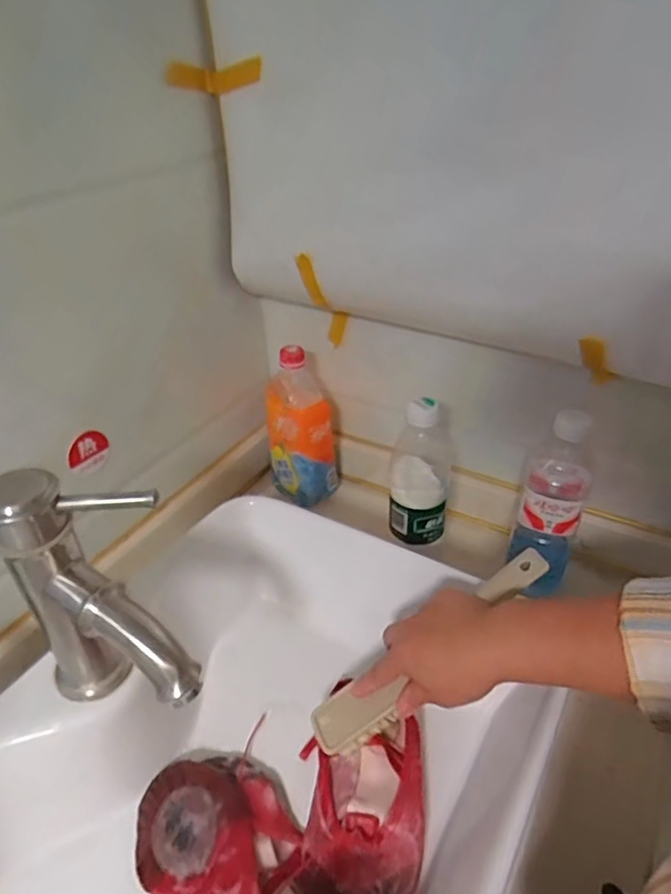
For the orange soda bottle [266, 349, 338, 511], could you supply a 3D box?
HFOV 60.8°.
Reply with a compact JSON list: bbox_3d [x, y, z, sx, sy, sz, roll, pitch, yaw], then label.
[{"bbox_3d":[-0.046,-0.025,0.745,0.091,0.201,0.077,-4,36,-2],"label":"orange soda bottle"}]

